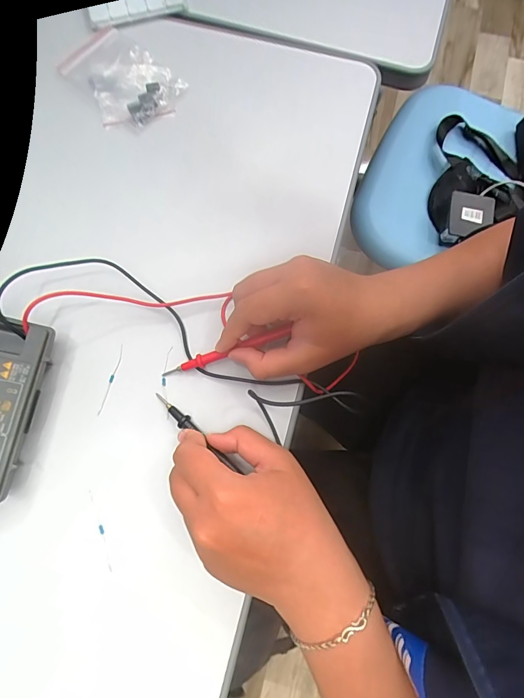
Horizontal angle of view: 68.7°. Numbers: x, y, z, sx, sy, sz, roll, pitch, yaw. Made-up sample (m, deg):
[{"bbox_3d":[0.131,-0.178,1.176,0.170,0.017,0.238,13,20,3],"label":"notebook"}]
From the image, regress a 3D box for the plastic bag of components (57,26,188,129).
[{"bbox_3d":[-0.134,-0.252,0.361,0.109,0.016,0.075,37,78,10],"label":"plastic bag of components"}]

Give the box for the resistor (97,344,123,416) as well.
[{"bbox_3d":[-0.118,0.023,0.299,0.004,0.004,0.057,14,75,4],"label":"resistor"}]

